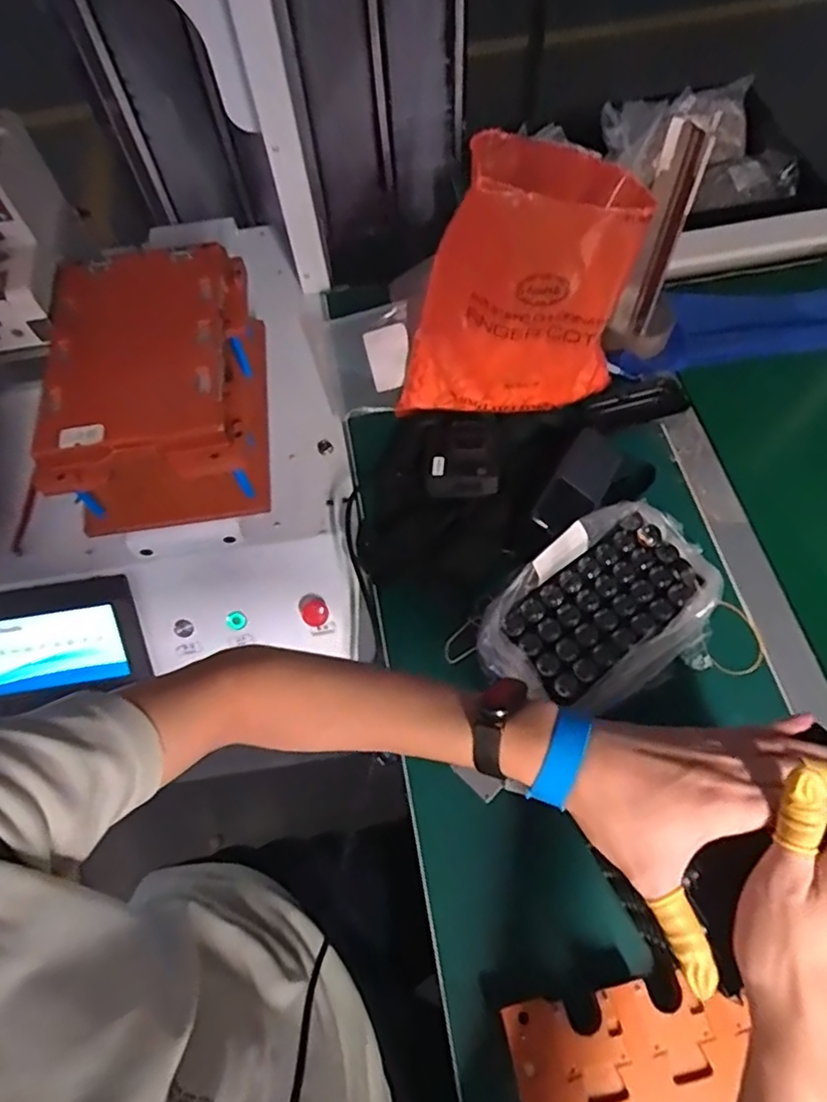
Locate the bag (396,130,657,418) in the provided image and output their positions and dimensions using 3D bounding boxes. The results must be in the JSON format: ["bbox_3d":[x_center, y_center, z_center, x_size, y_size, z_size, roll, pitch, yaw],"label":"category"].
[{"bbox_3d":[0.099,-0.276,0.663,0.221,0.237,0.157,5,63,7],"label":"bag"}]

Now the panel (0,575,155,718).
[{"bbox_3d":[-0.403,0.103,0.713,0.192,0.129,0.011,-10,16,-7],"label":"panel"}]

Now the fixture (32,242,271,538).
[{"bbox_3d":[-0.265,-0.173,0.675,0.194,0.141,0.255,-9,62,-1],"label":"fixture"}]

